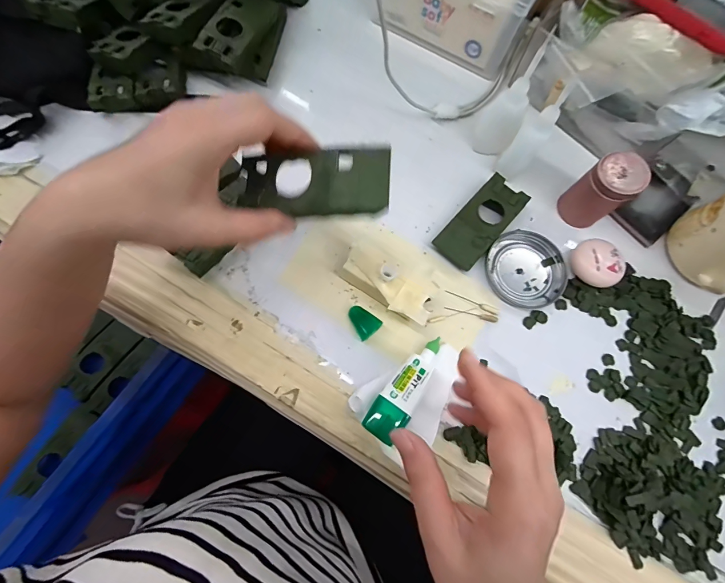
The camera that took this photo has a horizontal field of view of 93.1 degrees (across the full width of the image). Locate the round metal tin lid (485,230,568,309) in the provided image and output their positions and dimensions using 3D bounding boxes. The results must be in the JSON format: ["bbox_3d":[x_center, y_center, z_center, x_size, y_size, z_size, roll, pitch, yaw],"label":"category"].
[{"bbox_3d":[0.165,-0.024,0.346,0.076,0.006,0.081,1,73,-3],"label":"round metal tin lid"}]

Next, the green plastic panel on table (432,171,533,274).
[{"bbox_3d":[0.120,-0.069,0.348,0.046,0.019,0.104,41,75,9],"label":"green plastic panel on table"}]

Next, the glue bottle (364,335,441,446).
[{"bbox_3d":[0.037,0.082,0.297,0.031,0.028,0.093,32,74,7],"label":"glue bottle"}]

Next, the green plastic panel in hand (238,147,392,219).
[{"bbox_3d":[-0.033,-0.072,0.232,0.102,0.016,0.049,3,75,11],"label":"green plastic panel in hand"}]

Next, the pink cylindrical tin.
[{"bbox_3d":[0.231,-0.098,0.333,0.037,0.066,0.045,-37,78,-13],"label":"pink cylindrical tin"}]

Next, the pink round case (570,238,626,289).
[{"bbox_3d":[0.231,-0.027,0.338,0.040,0.022,0.048,-37,78,-13],"label":"pink round case"}]

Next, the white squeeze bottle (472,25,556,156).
[{"bbox_3d":[0.143,-0.179,0.335,0.039,0.114,0.034,33,74,7],"label":"white squeeze bottle"}]

